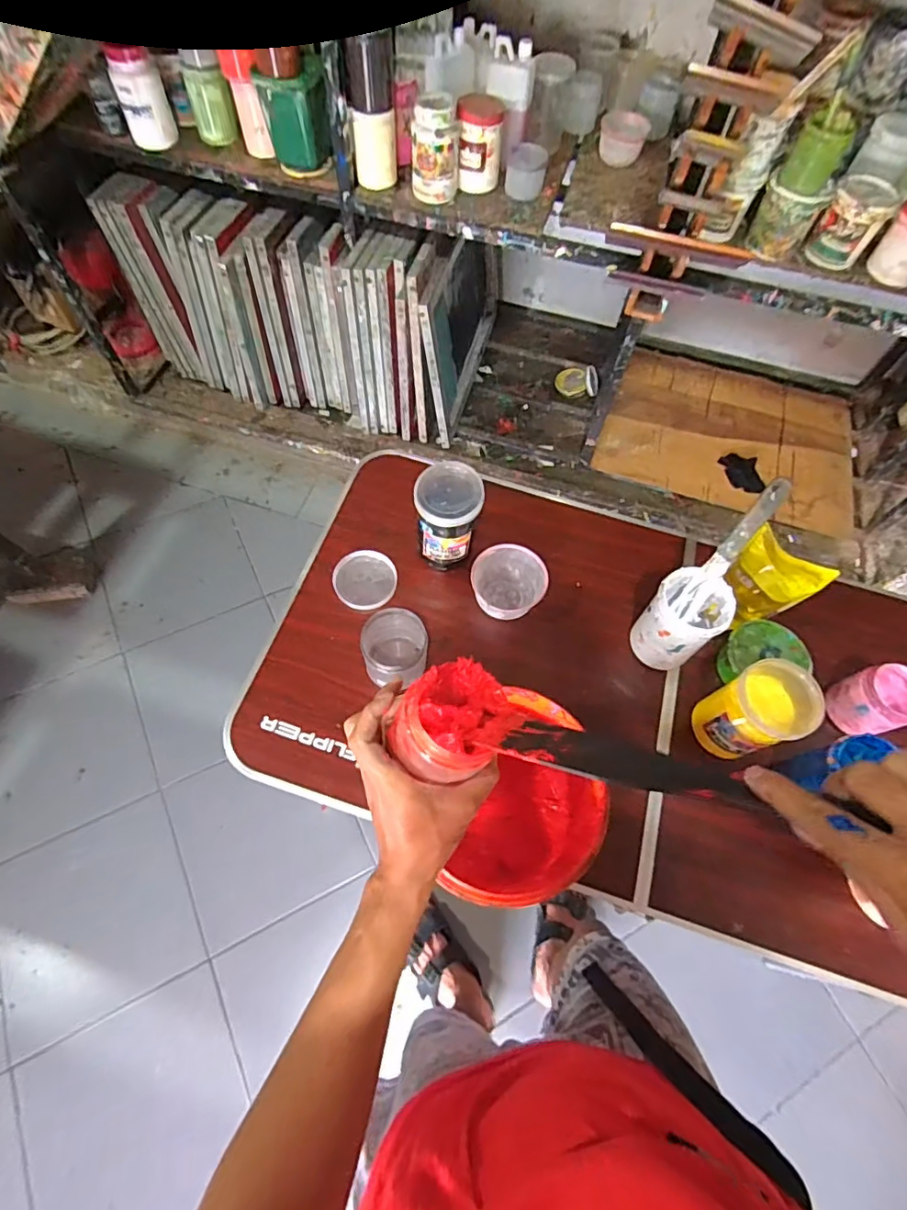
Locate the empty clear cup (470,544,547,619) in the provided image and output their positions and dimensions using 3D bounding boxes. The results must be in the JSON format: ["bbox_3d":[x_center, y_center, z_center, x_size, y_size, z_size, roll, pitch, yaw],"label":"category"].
[{"bbox_3d":[0.083,-0.033,0.867,0.109,0.072,0.108,1,64,-2],"label":"empty clear cup"}]

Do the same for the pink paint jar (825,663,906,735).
[{"bbox_3d":[0.608,0.137,0.790,0.089,0.090,0.083,1,64,-2],"label":"pink paint jar"}]

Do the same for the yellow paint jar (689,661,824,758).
[{"bbox_3d":[0.398,0.143,0.734,0.099,0.144,0.094,1,64,-2],"label":"yellow paint jar"}]

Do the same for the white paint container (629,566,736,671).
[{"bbox_3d":[0.323,0.023,0.789,0.095,0.139,0.099,1,64,-2],"label":"white paint container"}]

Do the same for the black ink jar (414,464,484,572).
[{"bbox_3d":[-0.006,-0.130,0.842,0.097,0.167,0.089,1,64,-2],"label":"black ink jar"}]

